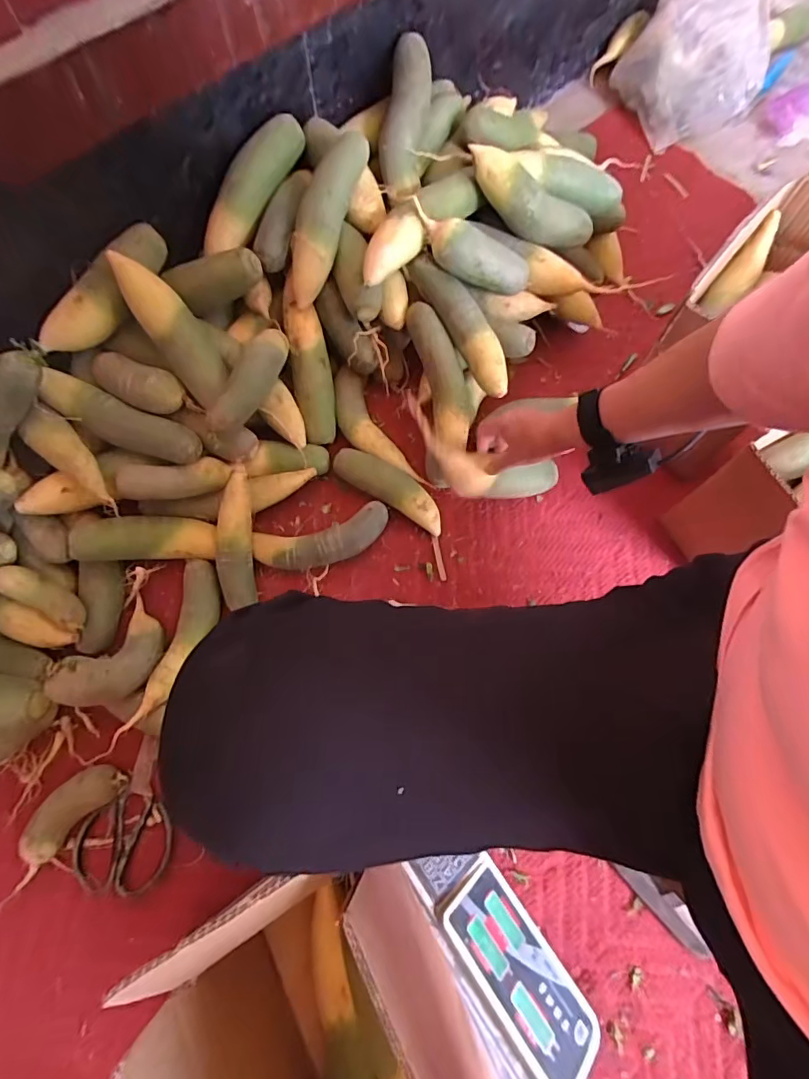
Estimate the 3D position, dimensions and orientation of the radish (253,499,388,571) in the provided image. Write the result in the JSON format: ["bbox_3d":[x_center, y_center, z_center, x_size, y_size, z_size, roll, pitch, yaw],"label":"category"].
[{"bbox_3d":[-0.113,0.001,0.695,0.190,0.041,0.065,-15,72,-6],"label":"radish"}]

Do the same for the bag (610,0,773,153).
[{"bbox_3d":[0.620,-1.029,0.973,0.265,0.207,0.470,32,74,10],"label":"bag"}]

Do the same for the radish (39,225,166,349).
[{"bbox_3d":[-0.377,-0.312,0.628,0.049,0.062,0.200,39,89,11],"label":"radish"}]

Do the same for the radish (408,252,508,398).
[{"bbox_3d":[0.080,-0.298,0.691,0.049,0.047,0.219,-26,73,-9],"label":"radish"}]

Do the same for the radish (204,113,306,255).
[{"bbox_3d":[-0.212,-0.487,0.685,0.060,0.051,0.208,31,89,8],"label":"radish"}]

